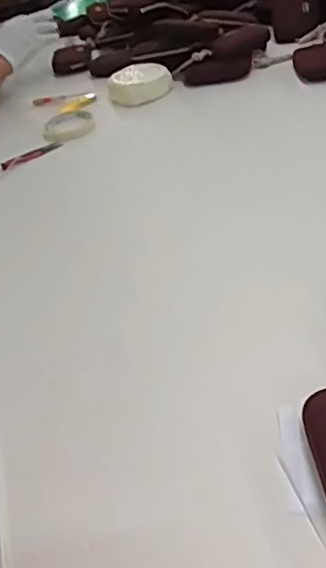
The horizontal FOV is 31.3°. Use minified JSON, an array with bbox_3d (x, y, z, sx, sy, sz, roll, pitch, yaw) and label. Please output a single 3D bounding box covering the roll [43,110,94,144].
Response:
[{"bbox_3d":[-0.161,-0.269,1.001,0.079,0.022,0.103,11,46,26],"label":"roll"}]

